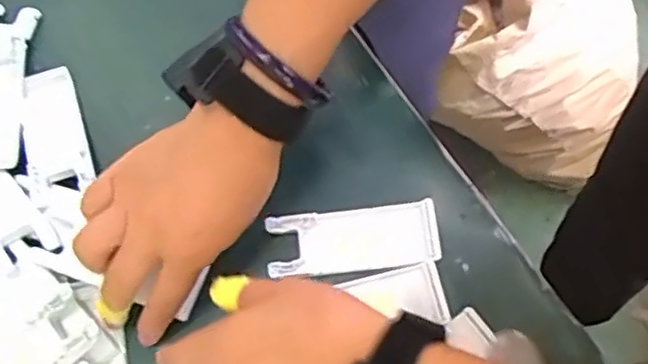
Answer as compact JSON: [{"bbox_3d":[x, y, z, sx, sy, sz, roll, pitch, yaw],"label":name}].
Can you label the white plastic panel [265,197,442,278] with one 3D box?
[{"bbox_3d":[0.018,0.035,0.416,0.104,0.011,0.038,-5,70,2],"label":"white plastic panel"}]

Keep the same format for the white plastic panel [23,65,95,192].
[{"bbox_3d":[-0.183,-0.037,0.450,0.040,0.007,0.090,-18,70,-3],"label":"white plastic panel"}]

